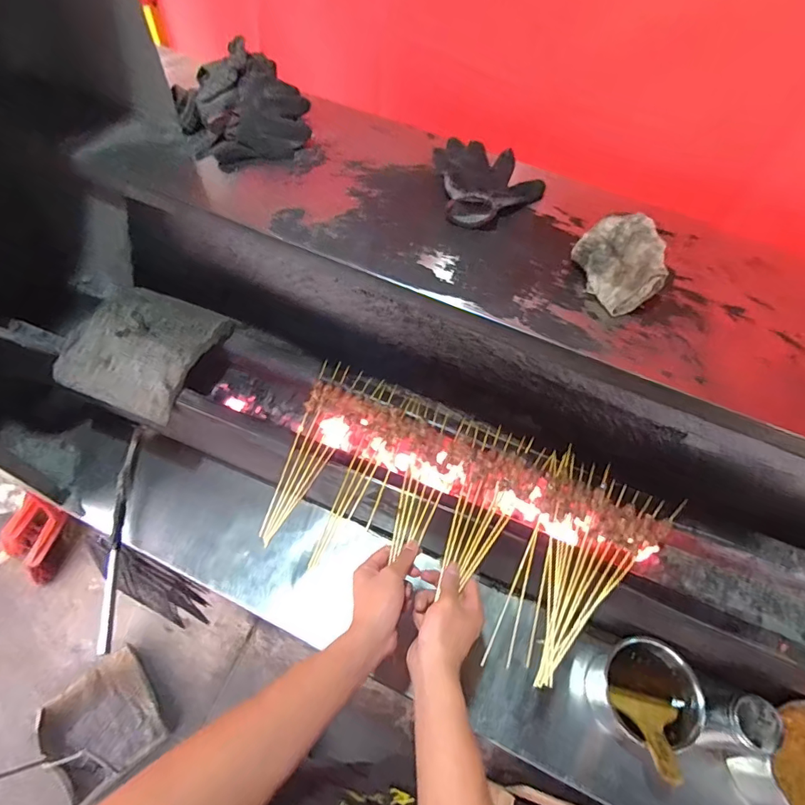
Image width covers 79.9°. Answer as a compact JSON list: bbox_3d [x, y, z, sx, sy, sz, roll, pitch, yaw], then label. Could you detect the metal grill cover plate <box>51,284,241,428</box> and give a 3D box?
[{"bbox_3d":[-0.419,-0.096,0.788,0.216,0.053,0.216,19,60,8],"label":"metal grill cover plate"}]

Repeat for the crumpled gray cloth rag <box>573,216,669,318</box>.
[{"bbox_3d":[0.269,-0.179,0.596,0.064,0.075,0.111,-20,62,-15],"label":"crumpled gray cloth rag"}]

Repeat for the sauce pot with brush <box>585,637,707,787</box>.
[{"bbox_3d":[0.342,0.433,0.687,0.126,0.151,0.155,22,60,10],"label":"sauce pot with brush"}]

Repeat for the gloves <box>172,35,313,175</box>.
[{"bbox_3d":[-0.247,-0.455,0.740,0.193,0.096,0.149,-13,61,-12],"label":"gloves"}]

